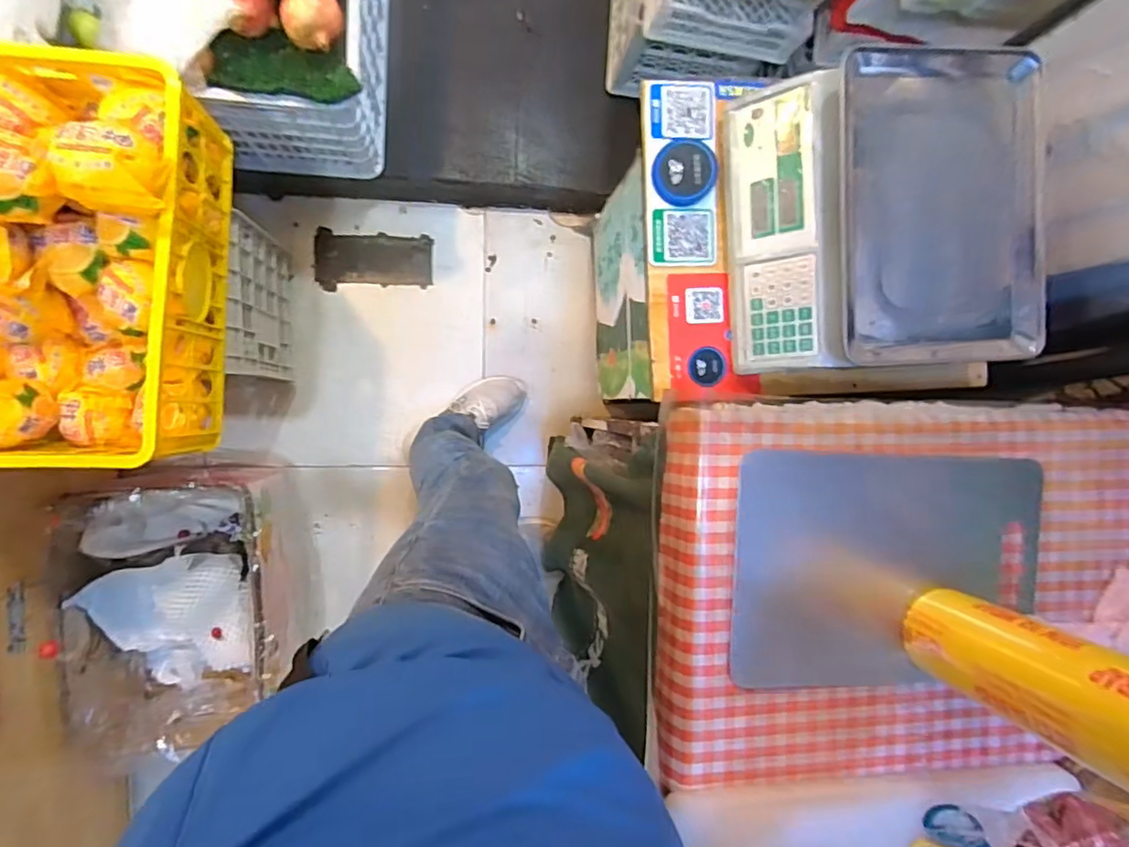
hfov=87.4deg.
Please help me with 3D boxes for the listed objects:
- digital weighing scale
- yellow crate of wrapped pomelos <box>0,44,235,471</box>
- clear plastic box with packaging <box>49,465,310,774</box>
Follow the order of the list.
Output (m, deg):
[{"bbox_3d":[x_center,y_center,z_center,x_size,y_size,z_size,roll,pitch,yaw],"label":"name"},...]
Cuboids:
[{"bbox_3d":[0.376,-0.245,0.704,0.332,0.139,0.349,-4,92,-8],"label":"digital weighing scale"},{"bbox_3d":[-0.745,-0.216,0.817,0.424,0.255,0.551,4,91,-8],"label":"yellow crate of wrapped pomelos"},{"bbox_3d":[-0.767,0.353,1.240,0.369,0.274,0.516,-4,92,-8],"label":"clear plastic box with packaging"}]

